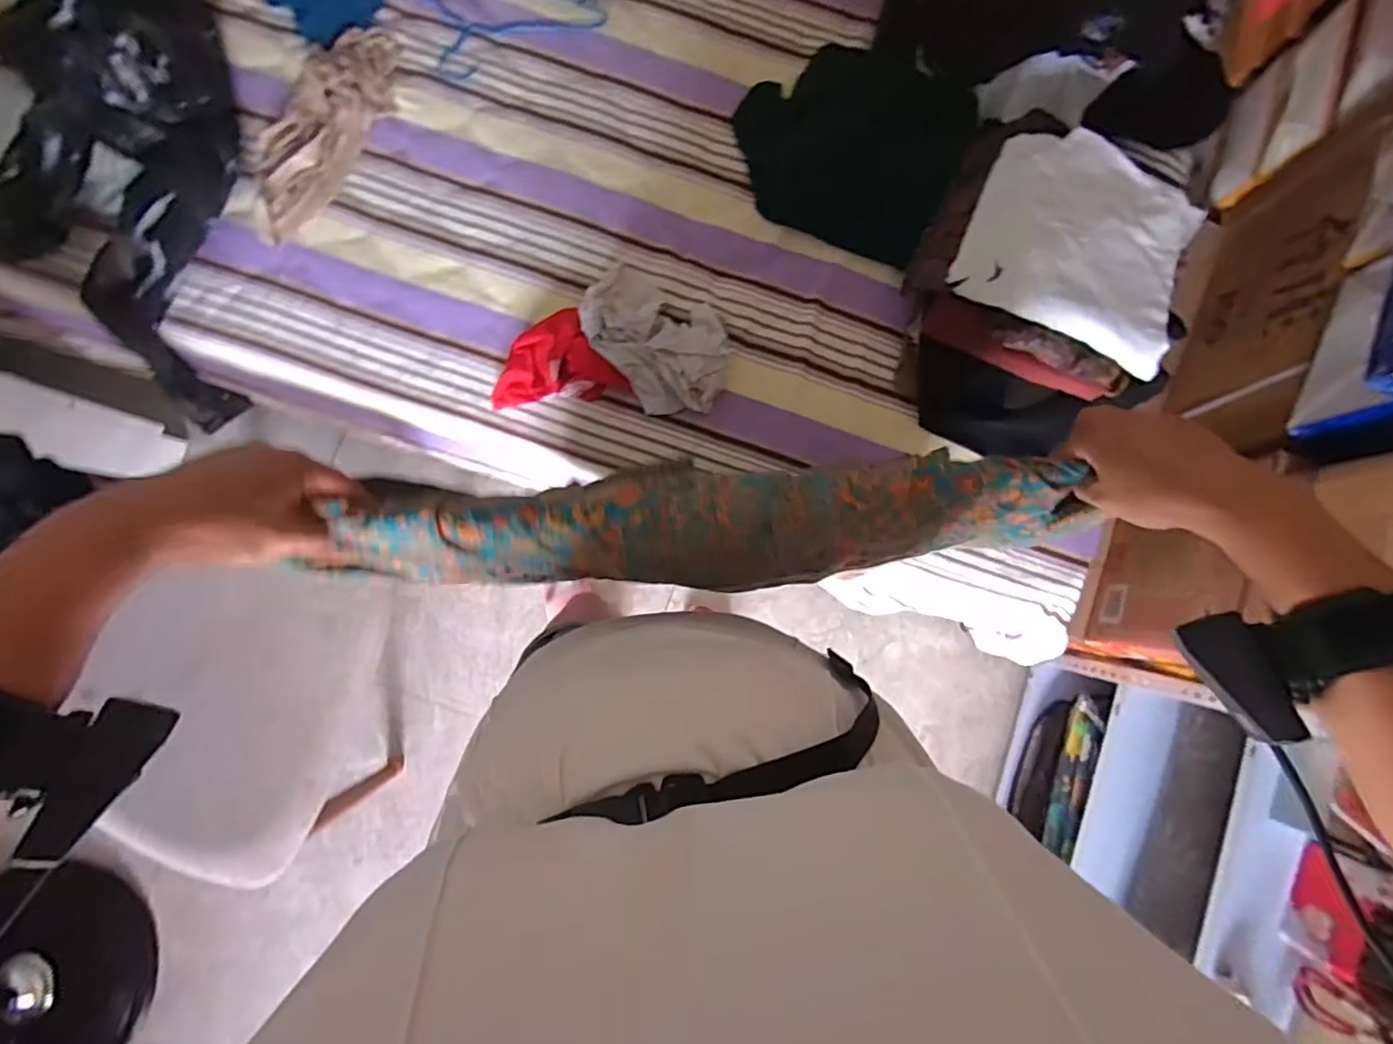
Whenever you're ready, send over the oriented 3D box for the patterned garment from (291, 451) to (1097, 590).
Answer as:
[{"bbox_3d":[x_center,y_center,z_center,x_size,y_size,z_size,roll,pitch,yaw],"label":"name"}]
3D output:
[{"bbox_3d":[0.016,0.009,0.490,0.531,0.158,0.079,-3,84,-5],"label":"patterned garment"}]

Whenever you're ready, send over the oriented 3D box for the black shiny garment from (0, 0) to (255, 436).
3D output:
[{"bbox_3d":[-0.872,-0.539,0.987,0.344,0.264,0.716,6,102,-2],"label":"black shiny garment"}]

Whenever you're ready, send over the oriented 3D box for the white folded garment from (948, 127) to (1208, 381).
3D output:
[{"bbox_3d":[0.510,-0.376,0.821,0.278,0.049,0.291,25,83,1],"label":"white folded garment"}]

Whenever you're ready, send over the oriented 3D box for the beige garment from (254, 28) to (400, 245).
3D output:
[{"bbox_3d":[-0.585,-0.614,0.969,0.136,0.030,0.368,25,83,1],"label":"beige garment"}]

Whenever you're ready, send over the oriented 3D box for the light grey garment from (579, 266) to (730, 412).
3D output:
[{"bbox_3d":[-0.054,-0.282,0.940,0.180,0.054,0.256,-39,87,-6],"label":"light grey garment"}]

